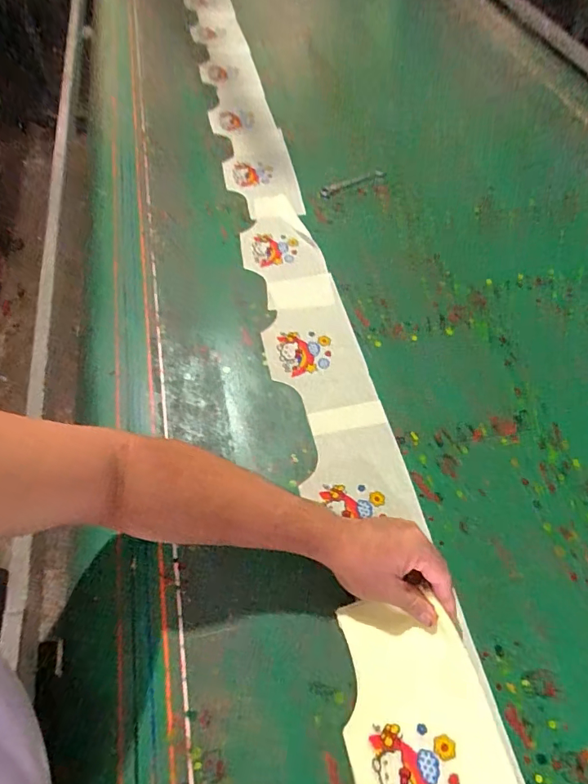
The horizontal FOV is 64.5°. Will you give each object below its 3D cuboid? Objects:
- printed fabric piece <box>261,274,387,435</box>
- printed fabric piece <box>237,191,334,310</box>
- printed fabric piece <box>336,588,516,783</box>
[{"bbox_3d":[0.027,-0.065,0.693,0.133,0.011,0.286,-11,59,-8],"label":"printed fabric piece"},{"bbox_3d":[-0.020,-0.246,0.807,0.134,0.017,0.275,-8,58,-6],"label":"printed fabric piece"},{"bbox_3d":[0.121,0.333,0.413,0.133,0.019,0.273,-12,56,-9],"label":"printed fabric piece"}]

